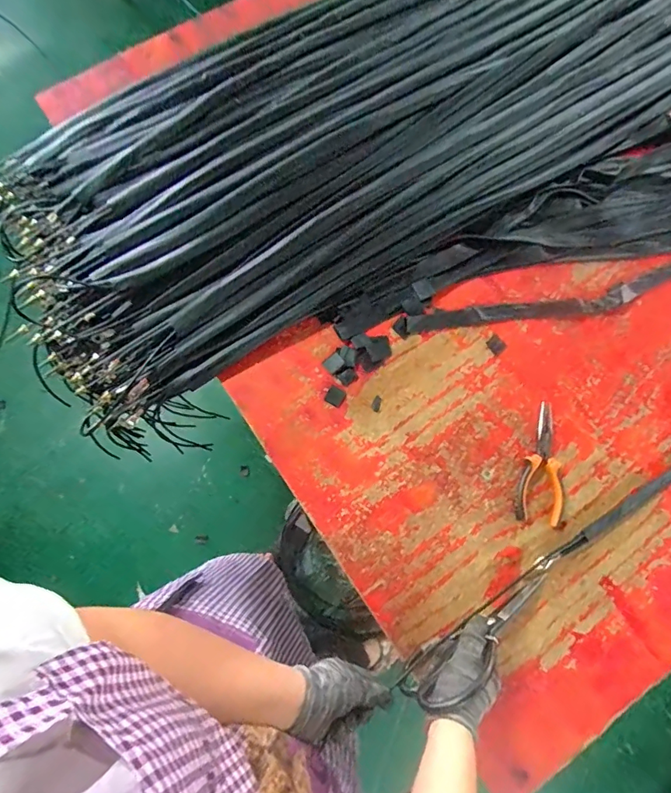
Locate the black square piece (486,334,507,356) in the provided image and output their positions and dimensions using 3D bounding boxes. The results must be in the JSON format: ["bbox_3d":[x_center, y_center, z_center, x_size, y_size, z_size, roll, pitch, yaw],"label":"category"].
[{"bbox_3d":[0.236,-0.076,0.665,0.023,0.004,0.026,-39,79,-11],"label":"black square piece"}]

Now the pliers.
[{"bbox_3d":[0.286,0.090,0.611,0.062,0.023,0.161,17,75,3],"label":"pliers"}]

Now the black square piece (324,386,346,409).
[{"bbox_3d":[0.000,0.000,0.636,0.026,0.004,0.026,30,76,6],"label":"black square piece"}]

